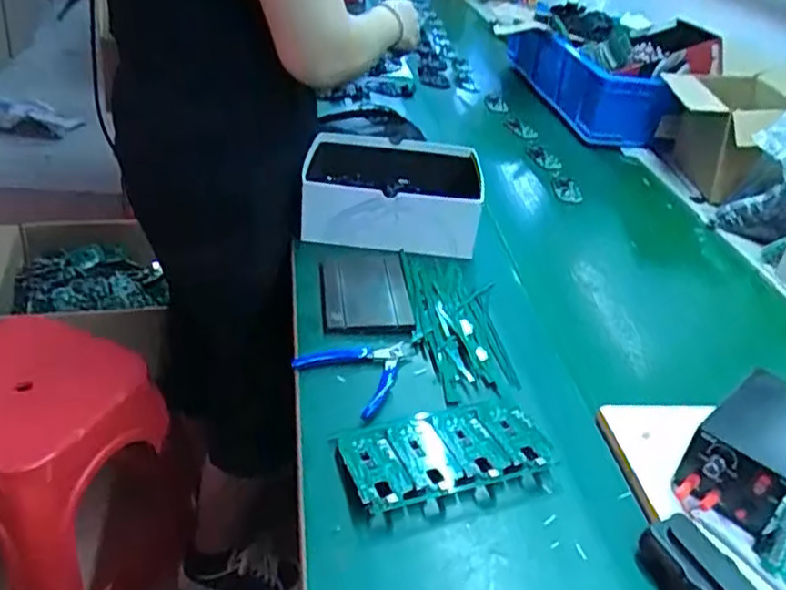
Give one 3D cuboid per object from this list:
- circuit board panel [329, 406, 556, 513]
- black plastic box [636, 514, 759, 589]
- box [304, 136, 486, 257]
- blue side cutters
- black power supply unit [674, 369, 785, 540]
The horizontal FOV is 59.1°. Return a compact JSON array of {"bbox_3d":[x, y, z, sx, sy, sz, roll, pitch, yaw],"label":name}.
[{"bbox_3d":[0.050,0.143,0.639,0.190,0.023,0.100,-9,34,-21],"label":"circuit board panel"},{"bbox_3d":[0.242,0.222,0.537,0.054,0.029,0.104,-7,34,-18],"label":"black plastic box"},{"bbox_3d":[0.001,-0.163,1.038,0.245,0.077,0.242,8,34,0],"label":"box"},{"bbox_3d":[-0.024,0.075,0.734,0.122,0.010,0.109,-24,42,-38],"label":"blue side cutters"},{"bbox_3d":[0.328,0.134,0.621,0.157,0.066,0.079,-23,41,-37],"label":"black power supply unit"}]

